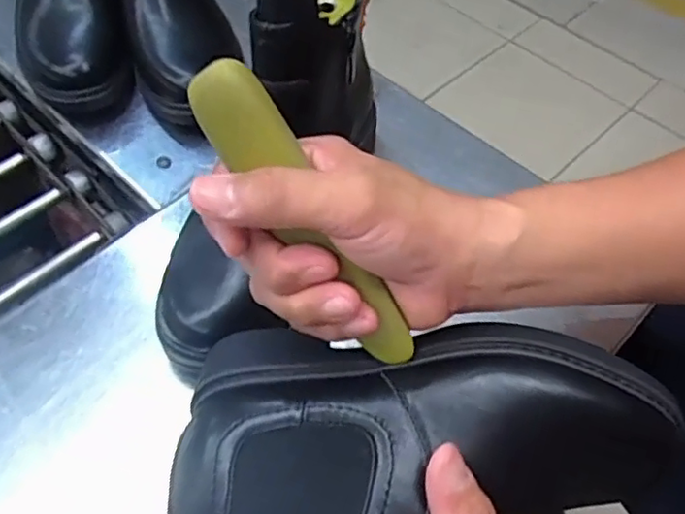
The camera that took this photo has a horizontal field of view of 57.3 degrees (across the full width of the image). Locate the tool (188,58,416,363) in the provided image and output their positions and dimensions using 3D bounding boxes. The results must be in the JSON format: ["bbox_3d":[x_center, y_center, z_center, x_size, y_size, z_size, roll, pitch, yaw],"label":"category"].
[{"bbox_3d":[-0.013,-0.015,0.285,0.024,0.023,0.158,-44,110,-27],"label":"tool"}]

